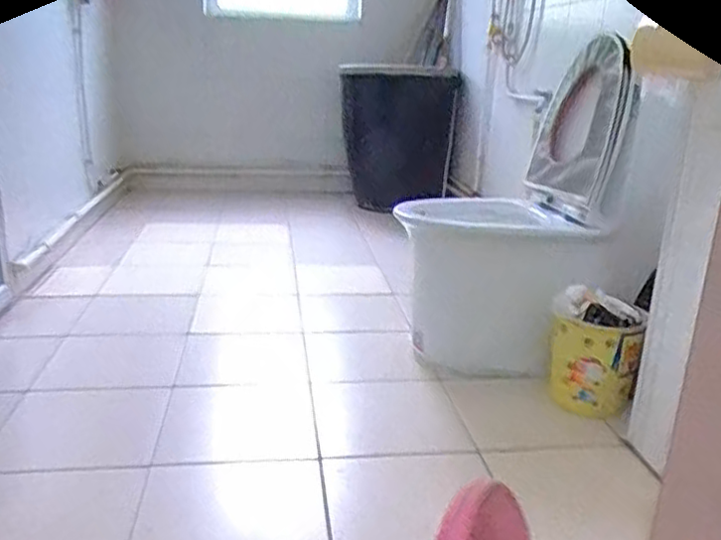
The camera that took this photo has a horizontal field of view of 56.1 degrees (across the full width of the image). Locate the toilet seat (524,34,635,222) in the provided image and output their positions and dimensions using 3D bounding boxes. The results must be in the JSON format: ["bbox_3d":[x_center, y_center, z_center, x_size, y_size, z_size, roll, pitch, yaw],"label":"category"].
[{"bbox_3d":[0.564,-0.373,1.763,0.072,0.444,0.366,3,18,-18],"label":"toilet seat"}]

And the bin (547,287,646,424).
[{"bbox_3d":[0.554,0.196,1.613,0.202,0.280,0.182,8,19,18],"label":"bin"}]

